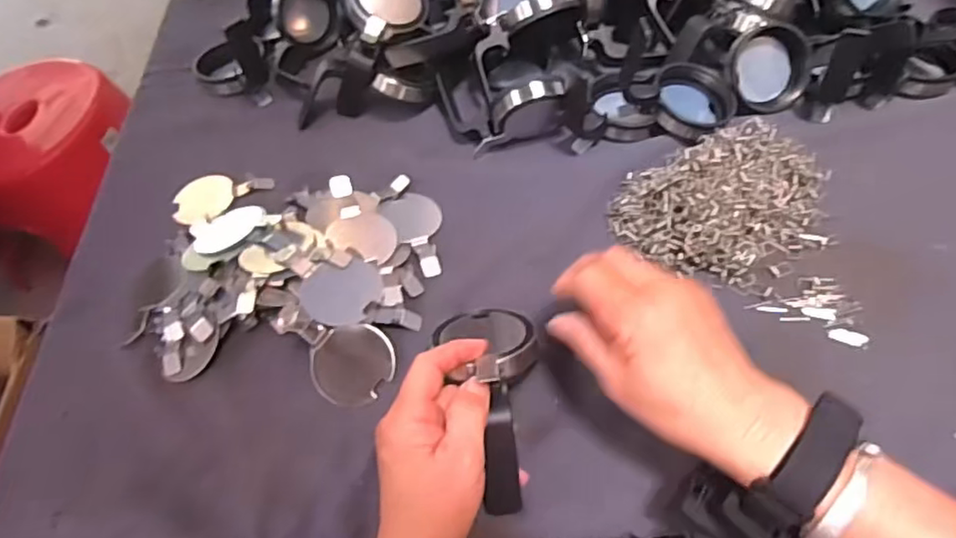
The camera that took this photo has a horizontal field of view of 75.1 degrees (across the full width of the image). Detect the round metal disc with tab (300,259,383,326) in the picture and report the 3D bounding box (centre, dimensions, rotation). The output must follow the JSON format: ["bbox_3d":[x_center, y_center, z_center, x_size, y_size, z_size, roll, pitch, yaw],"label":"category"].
[{"bbox_3d":[-0.096,0.017,0.446,0.056,0.006,0.051,-10,71,-19],"label":"round metal disc with tab"}]

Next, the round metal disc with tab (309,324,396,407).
[{"bbox_3d":[-0.087,0.066,0.431,0.057,0.006,0.054,-2,78,0],"label":"round metal disc with tab"}]

